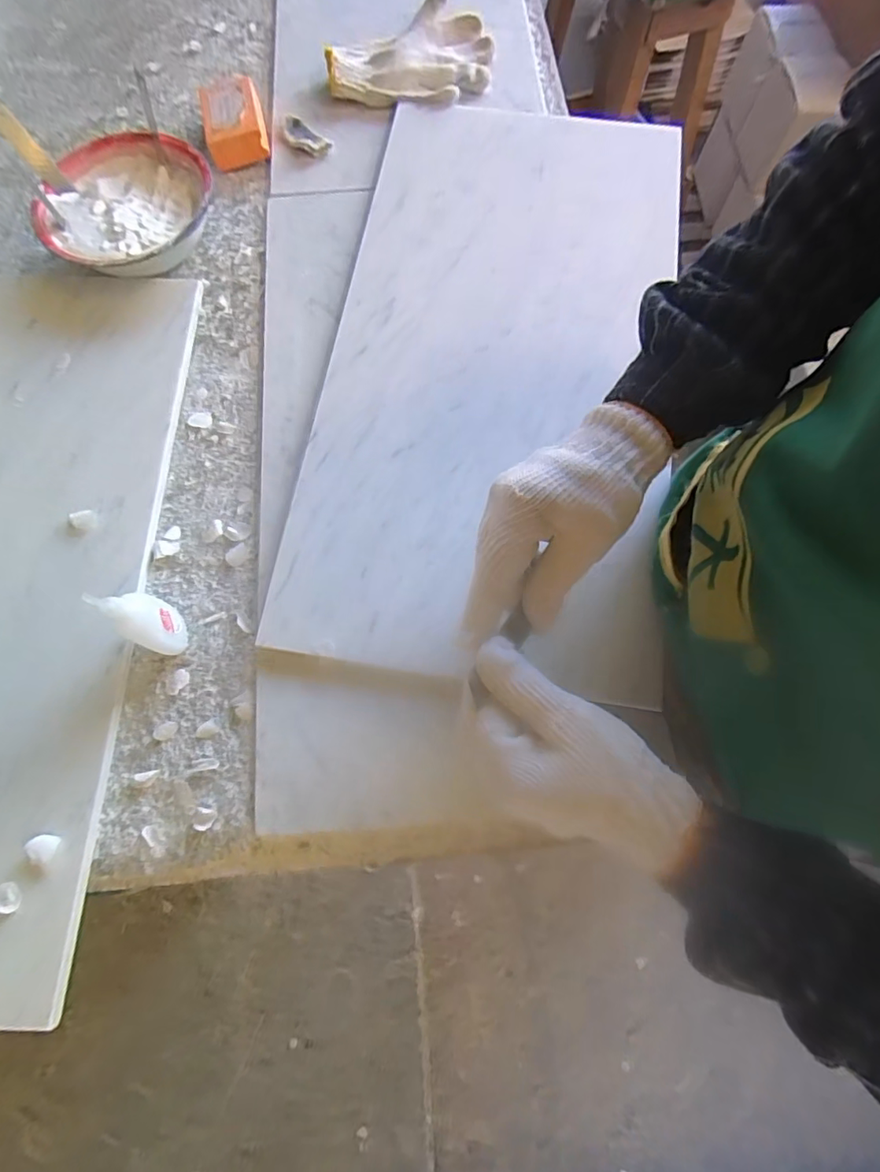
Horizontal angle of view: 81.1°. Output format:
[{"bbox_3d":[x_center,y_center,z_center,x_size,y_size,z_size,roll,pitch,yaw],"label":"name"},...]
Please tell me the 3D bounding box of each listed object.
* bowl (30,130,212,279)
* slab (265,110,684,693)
[{"bbox_3d":[-0.294,-0.360,0.496,0.152,0.042,0.158,0,74,1],"label":"bowl"},{"bbox_3d":[0.056,-0.210,0.458,0.295,0.023,0.592,9,74,4],"label":"slab"}]

